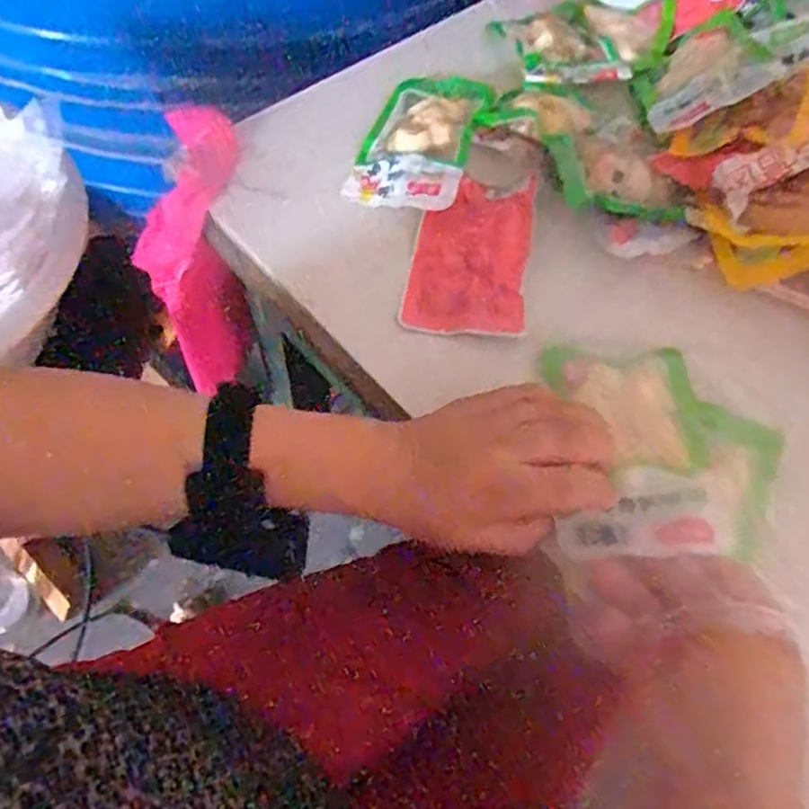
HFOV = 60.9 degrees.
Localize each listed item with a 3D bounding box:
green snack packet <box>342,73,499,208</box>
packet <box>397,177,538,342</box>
[{"bbox_3d":[0.012,-0.193,0.495,0.078,0.020,0.132,16,62,7],"label":"green snack packet"},{"bbox_3d":[0.042,-0.096,0.447,0.076,0.015,0.116,7,61,1],"label":"packet"}]

